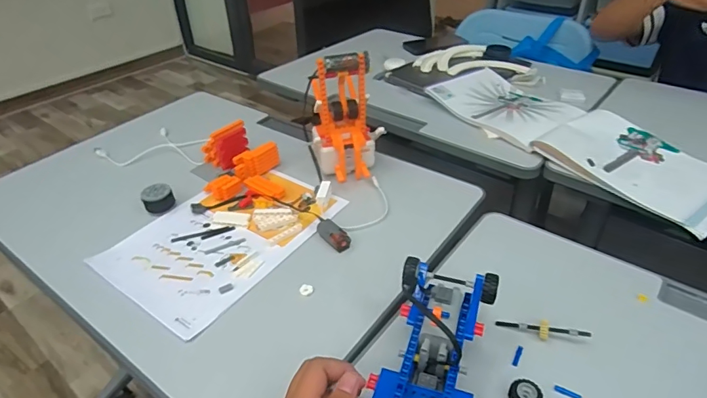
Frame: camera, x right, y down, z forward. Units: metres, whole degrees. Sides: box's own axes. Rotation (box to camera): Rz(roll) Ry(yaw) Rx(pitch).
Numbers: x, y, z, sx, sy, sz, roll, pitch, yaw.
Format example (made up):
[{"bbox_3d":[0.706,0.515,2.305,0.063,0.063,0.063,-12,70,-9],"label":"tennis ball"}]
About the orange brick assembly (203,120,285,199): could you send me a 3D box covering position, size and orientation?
[{"bbox_3d":[-0.180,-0.058,0.726,0.123,0.054,0.143,-9,39,-9],"label":"orange brick assembly"}]

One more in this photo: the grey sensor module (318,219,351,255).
[{"bbox_3d":[-0.026,0.048,0.609,0.023,0.018,0.051,-26,44,-27],"label":"grey sensor module"}]

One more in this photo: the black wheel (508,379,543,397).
[{"bbox_3d":[0.161,0.185,0.429,0.029,0.011,0.029,-1,39,1],"label":"black wheel"}]

